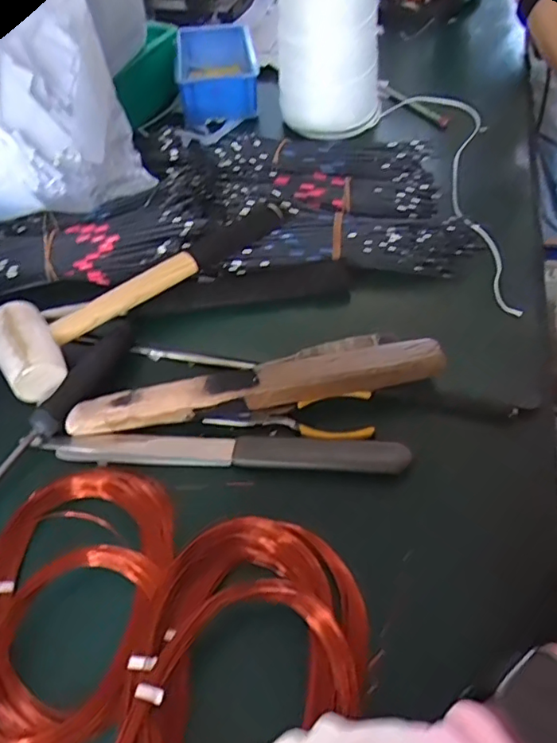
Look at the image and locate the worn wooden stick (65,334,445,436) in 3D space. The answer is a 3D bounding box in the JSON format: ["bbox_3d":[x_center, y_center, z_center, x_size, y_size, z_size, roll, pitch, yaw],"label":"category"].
[{"bbox_3d":[-0.020,0.003,0.405,0.265,0.029,0.047,-8,53,-1],"label":"worn wooden stick"}]

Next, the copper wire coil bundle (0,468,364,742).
[{"bbox_3d":[-0.079,0.157,0.303,0.229,0.026,0.200,14,56,15],"label":"copper wire coil bundle"}]

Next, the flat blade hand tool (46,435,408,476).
[{"bbox_3d":[-0.035,0.054,0.389,0.243,0.017,0.026,3,53,7],"label":"flat blade hand tool"}]

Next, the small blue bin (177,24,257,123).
[{"bbox_3d":[-0.077,-0.384,0.694,0.096,0.058,0.187,-9,53,-2],"label":"small blue bin"}]

